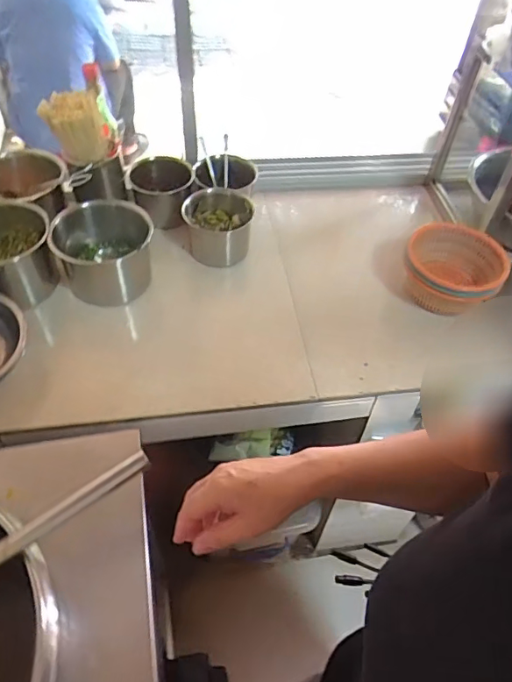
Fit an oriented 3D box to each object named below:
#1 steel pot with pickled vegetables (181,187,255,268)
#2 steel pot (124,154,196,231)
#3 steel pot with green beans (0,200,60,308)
[{"bbox_3d":[-0.074,-0.228,1.008,0.133,0.118,0.136,2,50,-2],"label":"steel pot with pickled vegetables"},{"bbox_3d":[-0.195,-0.312,1.065,0.132,0.099,0.133,2,50,-2],"label":"steel pot"},{"bbox_3d":[-0.441,-0.147,0.897,0.156,0.135,0.153,2,50,-2],"label":"steel pot with green beans"}]

